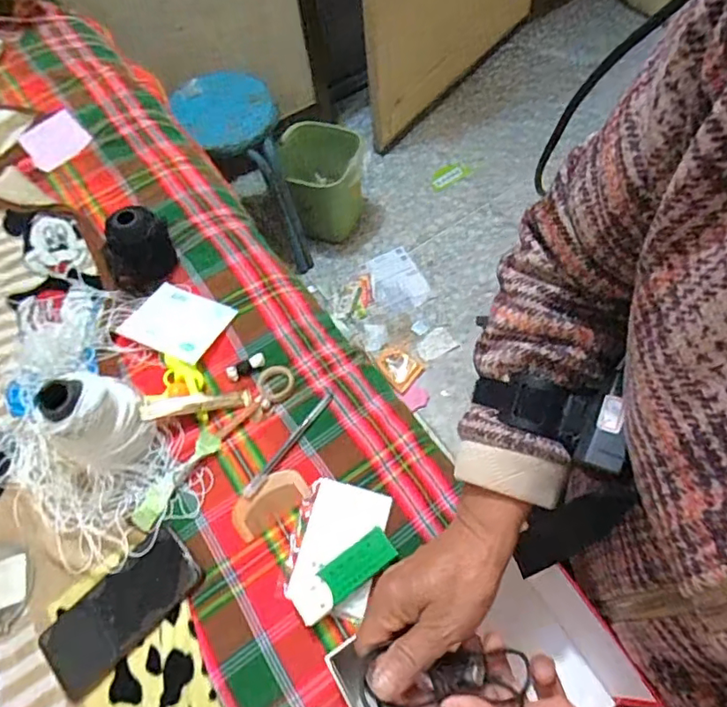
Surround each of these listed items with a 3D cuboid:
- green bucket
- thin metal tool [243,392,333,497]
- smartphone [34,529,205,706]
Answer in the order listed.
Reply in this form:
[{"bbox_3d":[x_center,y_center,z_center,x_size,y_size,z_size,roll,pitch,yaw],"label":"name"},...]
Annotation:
[{"bbox_3d":[-0.108,-0.480,1.541,0.208,0.266,0.219,-1,64,3],"label":"green bucket"},{"bbox_3d":[-0.084,0.103,0.615,0.012,0.008,0.146,34,69,18],"label":"thin metal tool"},{"bbox_3d":[-0.246,0.259,0.548,0.162,0.012,0.075,-41,68,-16],"label":"smartphone"}]

